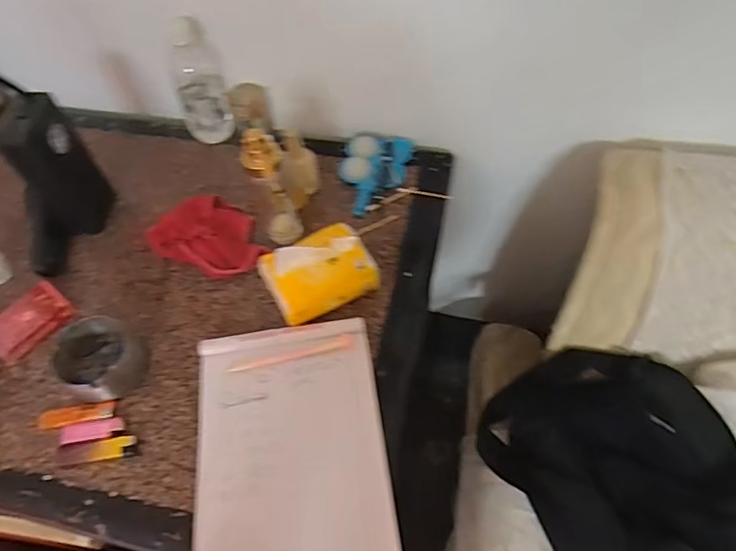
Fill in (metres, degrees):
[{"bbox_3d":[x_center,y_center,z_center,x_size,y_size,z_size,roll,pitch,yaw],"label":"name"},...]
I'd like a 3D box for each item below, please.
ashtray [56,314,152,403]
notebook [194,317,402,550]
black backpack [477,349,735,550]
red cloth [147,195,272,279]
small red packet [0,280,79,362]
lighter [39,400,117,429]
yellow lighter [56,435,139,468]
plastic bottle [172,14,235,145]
[{"bbox_3d":[-0.302,0.094,0.592,0.086,0.044,0.082,-2,58,3],"label":"ashtray"},{"bbox_3d":[-0.079,0.181,0.540,0.190,0.018,0.267,-8,61,-3],"label":"notebook"},{"bbox_3d":[0.414,0.325,0.750,0.316,0.153,0.486,-51,56,25],"label":"black backpack"},{"bbox_3d":[-0.205,-0.048,0.689,0.134,0.027,0.112,34,66,23],"label":"red cloth"},{"bbox_3d":[-0.411,0.053,0.634,0.062,0.027,0.090,35,66,23],"label":"small red packet"},{"bbox_3d":[-0.321,0.154,0.580,0.081,0.008,0.022,-8,57,0],"label":"lighter"},{"bbox_3d":[-0.289,0.186,0.559,0.085,0.012,0.023,-8,58,-1],"label":"yellow lighter"},{"bbox_3d":[-0.245,-0.271,0.750,0.065,0.181,0.064,-2,37,3],"label":"plastic bottle"}]

